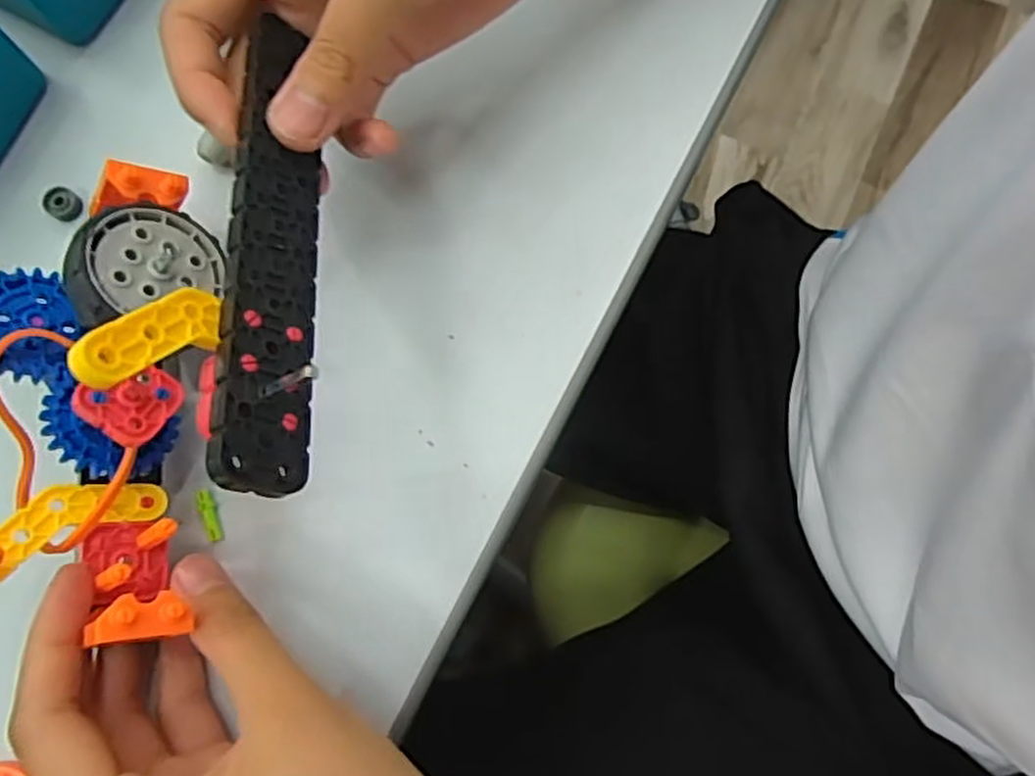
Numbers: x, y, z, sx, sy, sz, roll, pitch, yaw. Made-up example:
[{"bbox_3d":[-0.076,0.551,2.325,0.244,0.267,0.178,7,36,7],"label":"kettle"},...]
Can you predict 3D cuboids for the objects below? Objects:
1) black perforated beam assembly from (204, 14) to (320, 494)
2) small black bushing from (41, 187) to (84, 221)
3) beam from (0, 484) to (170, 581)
[{"bbox_3d":[-0.073,-0.040,0.212,0.016,0.028,0.141,-22,64,38],"label":"black perforated beam assembly"},{"bbox_3d":[-0.177,-0.072,0.289,0.014,0.006,0.012,36,80,6],"label":"small black bushing"},{"bbox_3d":[-0.142,0.040,0.234,0.058,0.011,0.022,-21,77,-39],"label":"beam"}]

